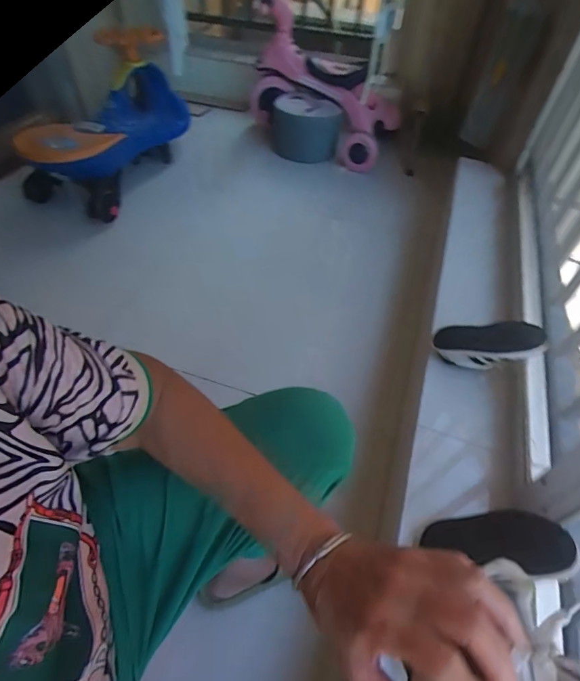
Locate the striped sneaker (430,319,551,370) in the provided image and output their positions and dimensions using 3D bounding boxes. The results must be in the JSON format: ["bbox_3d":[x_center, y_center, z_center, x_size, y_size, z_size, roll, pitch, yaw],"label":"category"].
[{"bbox_3d":[0.376,0.012,0.787,0.189,0.070,0.075,-5,45,32],"label":"striped sneaker"}]

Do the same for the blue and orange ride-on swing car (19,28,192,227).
[{"bbox_3d":[-0.691,-0.796,1.569,0.438,0.371,0.653,18,65,11],"label":"blue and orange ride-on swing car"}]

